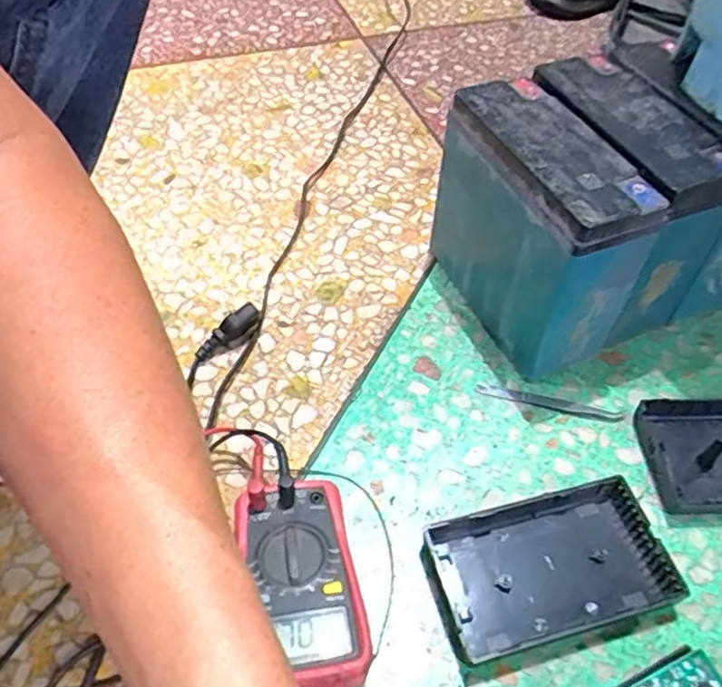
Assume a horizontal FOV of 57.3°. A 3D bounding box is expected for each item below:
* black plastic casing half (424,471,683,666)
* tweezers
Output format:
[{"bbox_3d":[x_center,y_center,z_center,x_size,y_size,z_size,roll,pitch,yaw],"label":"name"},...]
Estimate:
[{"bbox_3d":[0.126,0.149,0.440,0.154,0.021,0.086,-12,52,-12],"label":"black plastic casing half"},{"bbox_3d":[0.152,0.048,0.533,0.117,0.004,0.013,13,51,8],"label":"tweezers"}]

